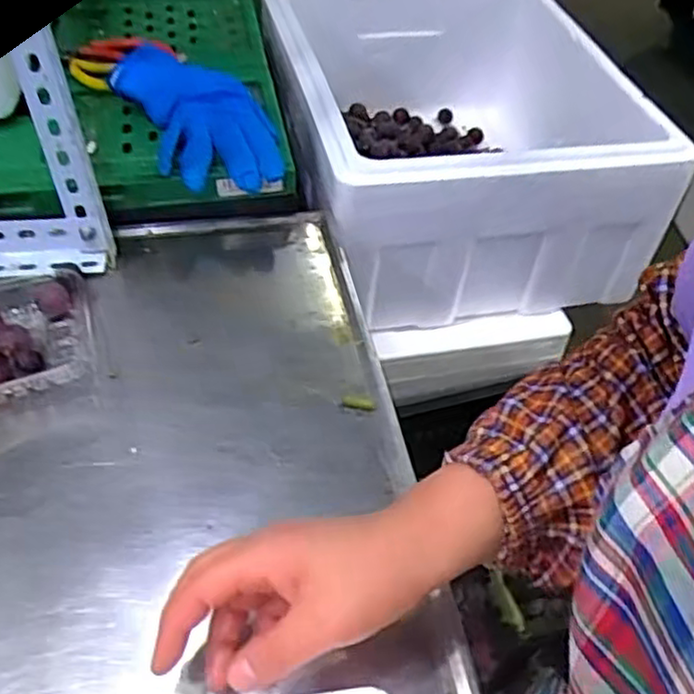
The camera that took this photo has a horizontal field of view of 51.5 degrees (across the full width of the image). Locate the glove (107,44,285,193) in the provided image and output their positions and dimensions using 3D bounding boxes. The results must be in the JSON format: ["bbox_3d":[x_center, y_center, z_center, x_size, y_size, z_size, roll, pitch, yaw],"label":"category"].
[{"bbox_3d":[-0.142,-0.221,0.665,0.108,0.053,0.222,-27,53,-18],"label":"glove"}]

